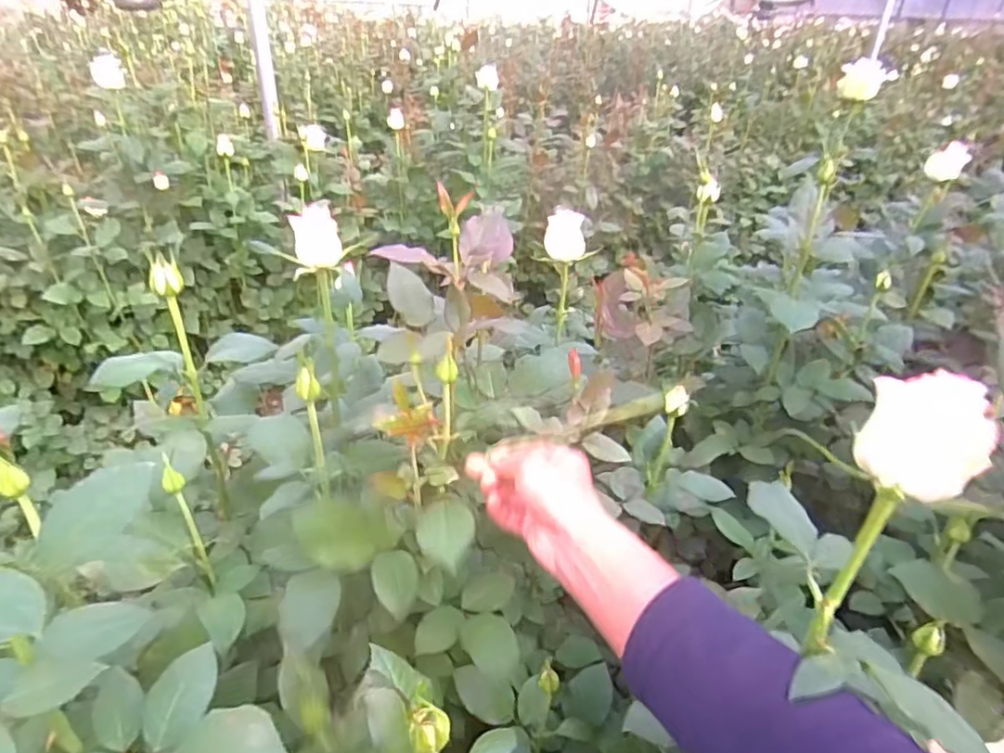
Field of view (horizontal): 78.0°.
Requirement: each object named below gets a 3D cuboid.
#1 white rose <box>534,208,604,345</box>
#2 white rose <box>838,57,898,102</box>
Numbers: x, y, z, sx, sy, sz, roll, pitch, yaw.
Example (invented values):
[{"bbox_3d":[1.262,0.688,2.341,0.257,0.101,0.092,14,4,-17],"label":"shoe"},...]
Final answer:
[{"bbox_3d":[0.077,-0.133,0.790,0.050,0.146,0.054,28,40,35],"label":"white rose"},{"bbox_3d":[0.582,-0.480,1.001,0.057,0.055,0.071,2,32,-1],"label":"white rose"}]

